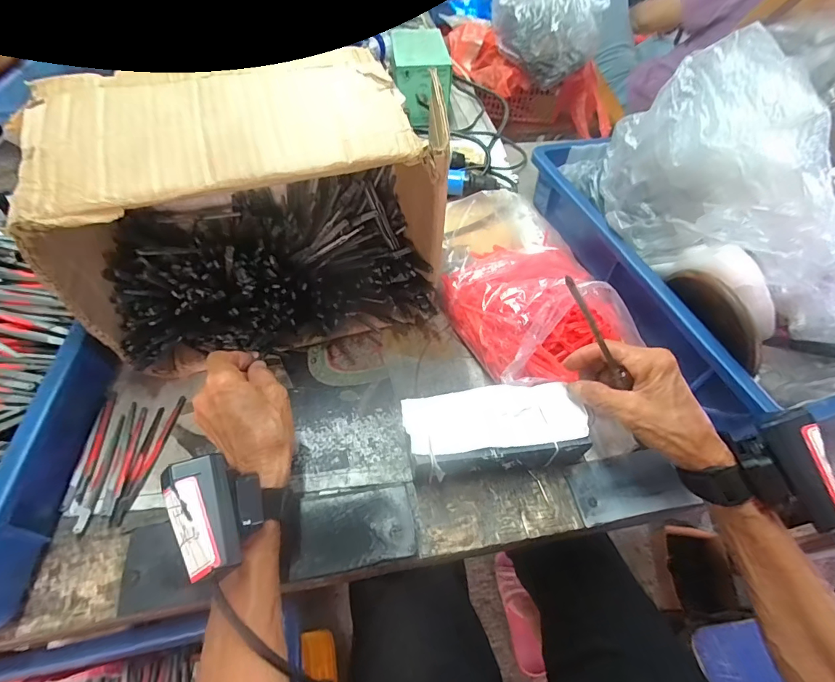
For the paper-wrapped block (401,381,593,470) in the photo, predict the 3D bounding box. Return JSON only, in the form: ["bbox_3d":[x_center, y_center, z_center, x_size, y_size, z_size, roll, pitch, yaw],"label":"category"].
[{"bbox_3d":[0.066,0.080,0.363,0.149,0.050,0.065,-6,55,-7],"label":"paper-wrapped block"}]

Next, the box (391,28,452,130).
[{"bbox_3d":[0.002,-0.453,0.704,0.089,0.100,0.147,-4,54,-6],"label":"box"}]

